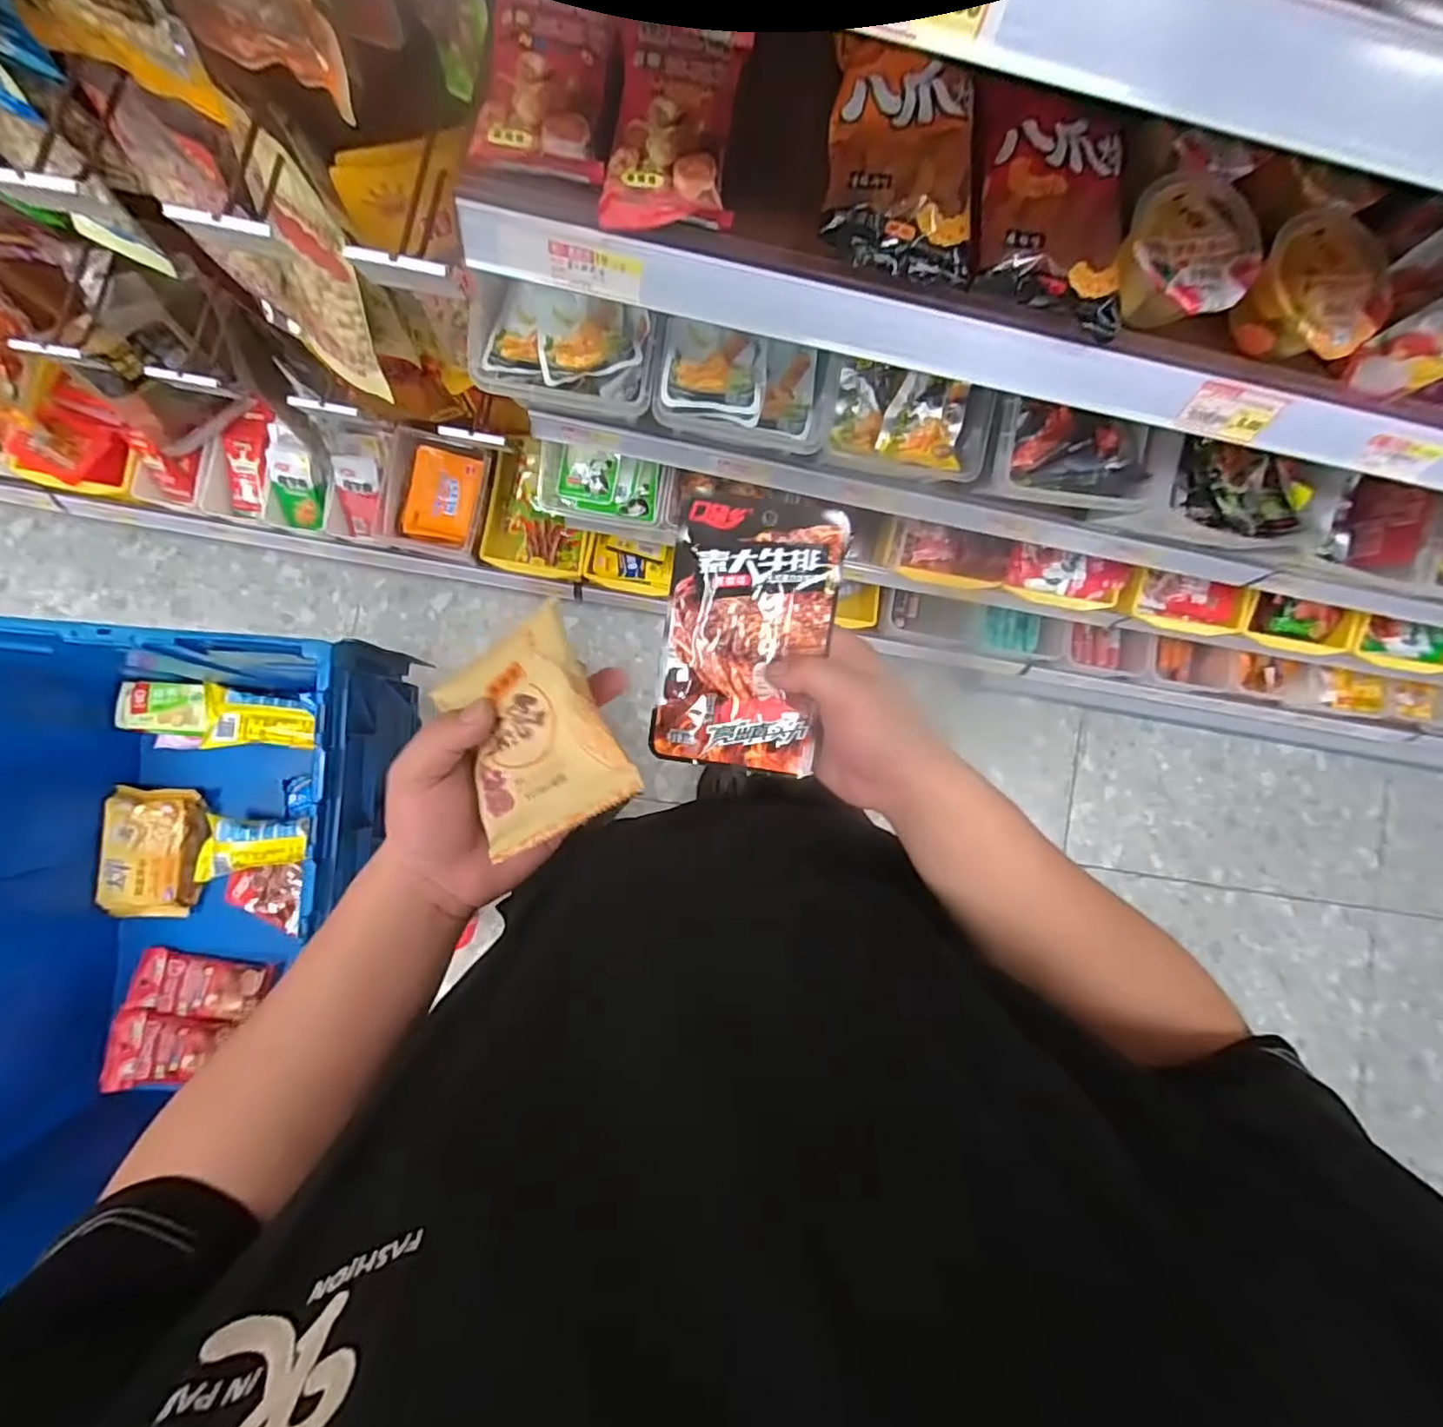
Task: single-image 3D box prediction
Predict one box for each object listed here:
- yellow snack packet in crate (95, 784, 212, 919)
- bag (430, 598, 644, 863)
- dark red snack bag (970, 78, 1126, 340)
[{"bbox_3d":[-0.689,0.172,0.789,0.116,0.031,0.152,4,87,-6],"label":"yellow snack packet in crate"},{"bbox_3d":[-0.092,0.009,0.323,0.078,0.030,0.099,-27,91,13],"label":"bag"},{"bbox_3d":[0.224,-0.343,0.439,0.102,0.041,0.161,2,87,-6],"label":"dark red snack bag"}]

